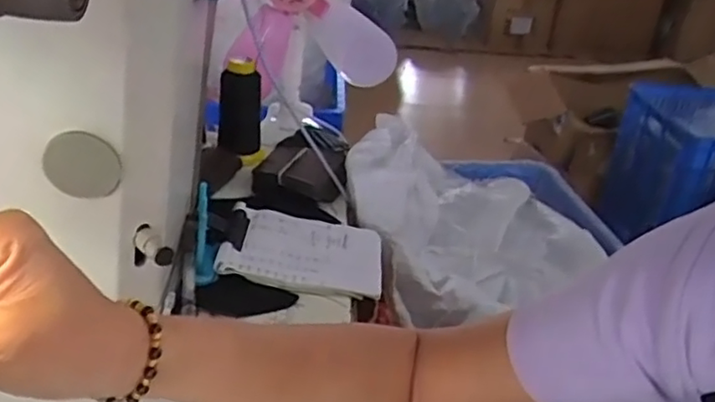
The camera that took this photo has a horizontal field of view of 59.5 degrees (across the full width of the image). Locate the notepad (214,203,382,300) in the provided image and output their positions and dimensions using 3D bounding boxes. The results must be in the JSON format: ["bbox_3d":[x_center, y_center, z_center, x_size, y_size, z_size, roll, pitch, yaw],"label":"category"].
[{"bbox_3d":[-0.049,0.042,0.585,0.143,0.018,0.103,5,29,0],"label":"notepad"}]

